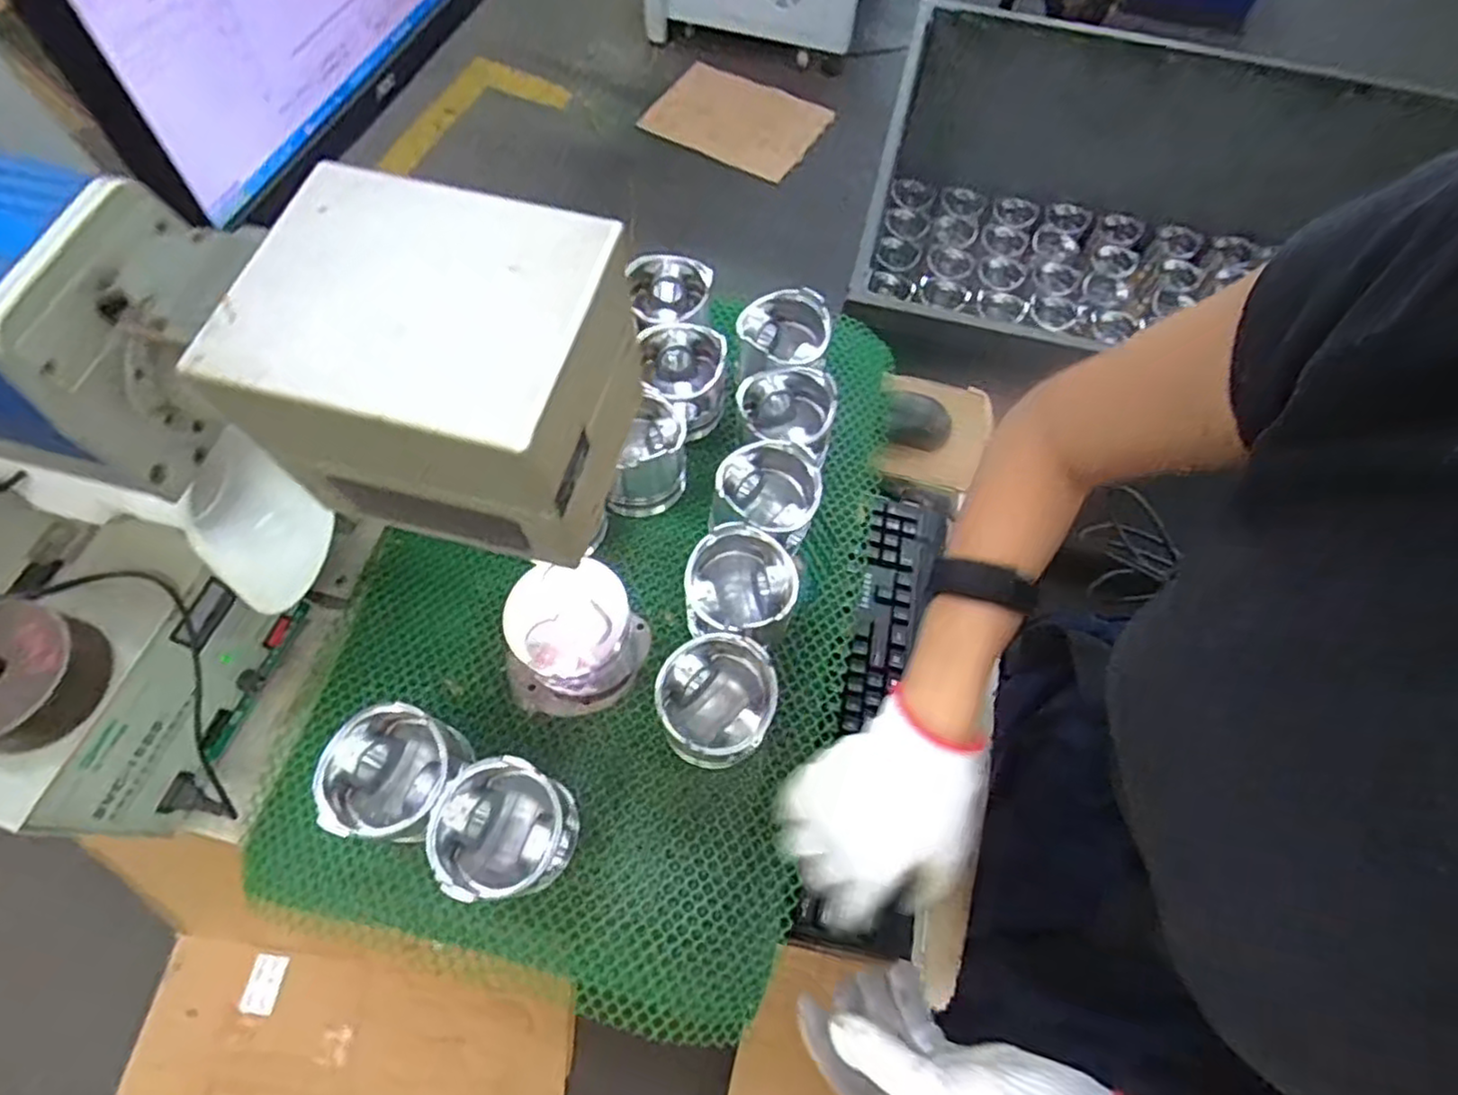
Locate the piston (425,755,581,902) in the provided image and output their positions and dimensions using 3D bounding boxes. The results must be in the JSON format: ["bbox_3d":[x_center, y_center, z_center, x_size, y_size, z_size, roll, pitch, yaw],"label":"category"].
[{"bbox_3d":[-0.163,0.204,0.523,0.089,0.075,0.094,1,64,-2],"label":"piston"}]

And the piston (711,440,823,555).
[{"bbox_3d":[0.033,-0.039,0.642,0.091,0.089,0.096,8,64,1],"label":"piston"}]

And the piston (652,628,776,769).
[{"bbox_3d":[-0.011,0.127,0.561,0.088,0.088,0.091,1,64,-2],"label":"piston"}]

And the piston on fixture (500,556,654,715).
[{"bbox_3d":[-0.122,0.073,0.568,0.093,0.109,0.109,21,65,8],"label":"piston on fixture"}]

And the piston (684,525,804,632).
[{"bbox_3d":[0.011,0.039,0.600,0.086,0.095,0.089,1,64,-2],"label":"piston"}]

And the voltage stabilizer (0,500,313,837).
[{"bbox_3d":[-0.483,0.092,0.538,0.185,0.152,0.198,17,64,6],"label":"voltage stabilizer"}]

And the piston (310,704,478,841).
[{"bbox_3d":[-0.247,0.171,0.532,0.082,0.075,0.090,1,64,-2],"label":"piston"}]

